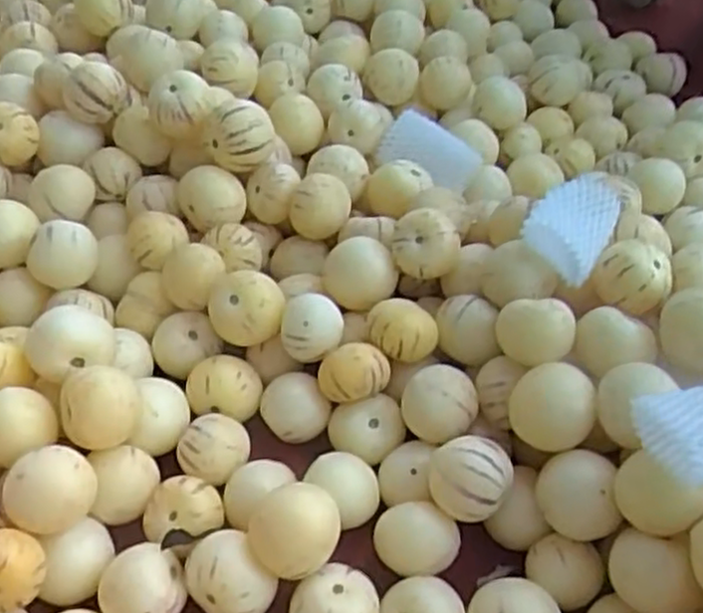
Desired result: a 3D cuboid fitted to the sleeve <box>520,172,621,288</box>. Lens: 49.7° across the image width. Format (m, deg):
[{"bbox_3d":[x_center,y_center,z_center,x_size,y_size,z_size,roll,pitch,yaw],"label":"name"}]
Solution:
[{"bbox_3d":[0.150,-0.058,0.509,0.052,0.022,0.089,39,61,5],"label":"sleeve"}]

